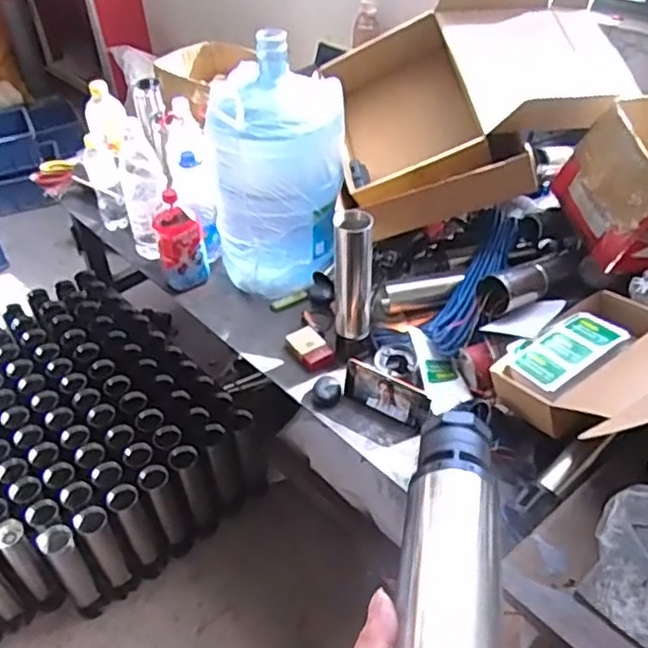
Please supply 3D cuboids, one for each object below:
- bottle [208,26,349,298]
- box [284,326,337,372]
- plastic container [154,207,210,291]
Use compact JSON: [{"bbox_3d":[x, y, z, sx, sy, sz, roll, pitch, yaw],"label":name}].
[{"bbox_3d":[-0.089,-0.323,1.361,0.270,0.424,0.248,-4,43,-1],"label":"bottle"},{"bbox_3d":[-0.025,0.045,1.271,0.063,0.026,0.093,-28,49,-24],"label":"box"},{"bbox_3d":[-0.296,-0.153,1.408,0.094,0.153,0.077,-11,44,-8],"label":"plastic container"}]

